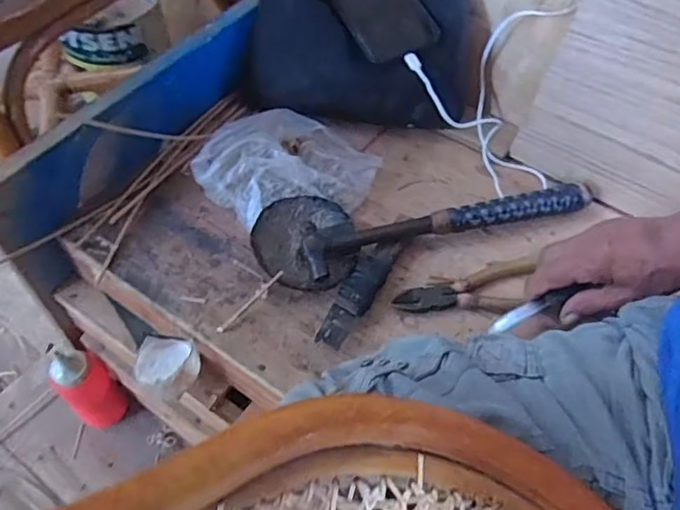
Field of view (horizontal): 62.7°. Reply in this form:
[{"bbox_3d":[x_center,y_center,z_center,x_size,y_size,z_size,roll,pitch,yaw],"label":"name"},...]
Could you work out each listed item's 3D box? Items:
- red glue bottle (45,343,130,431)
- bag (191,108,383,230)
[{"bbox_3d":[-0.284,0.155,0.635,0.043,0.176,0.052,36,60,18],"label":"red glue bottle"},{"bbox_3d":[-0.049,-0.091,0.550,0.182,0.049,0.103,-11,57,-12],"label":"bag"}]

